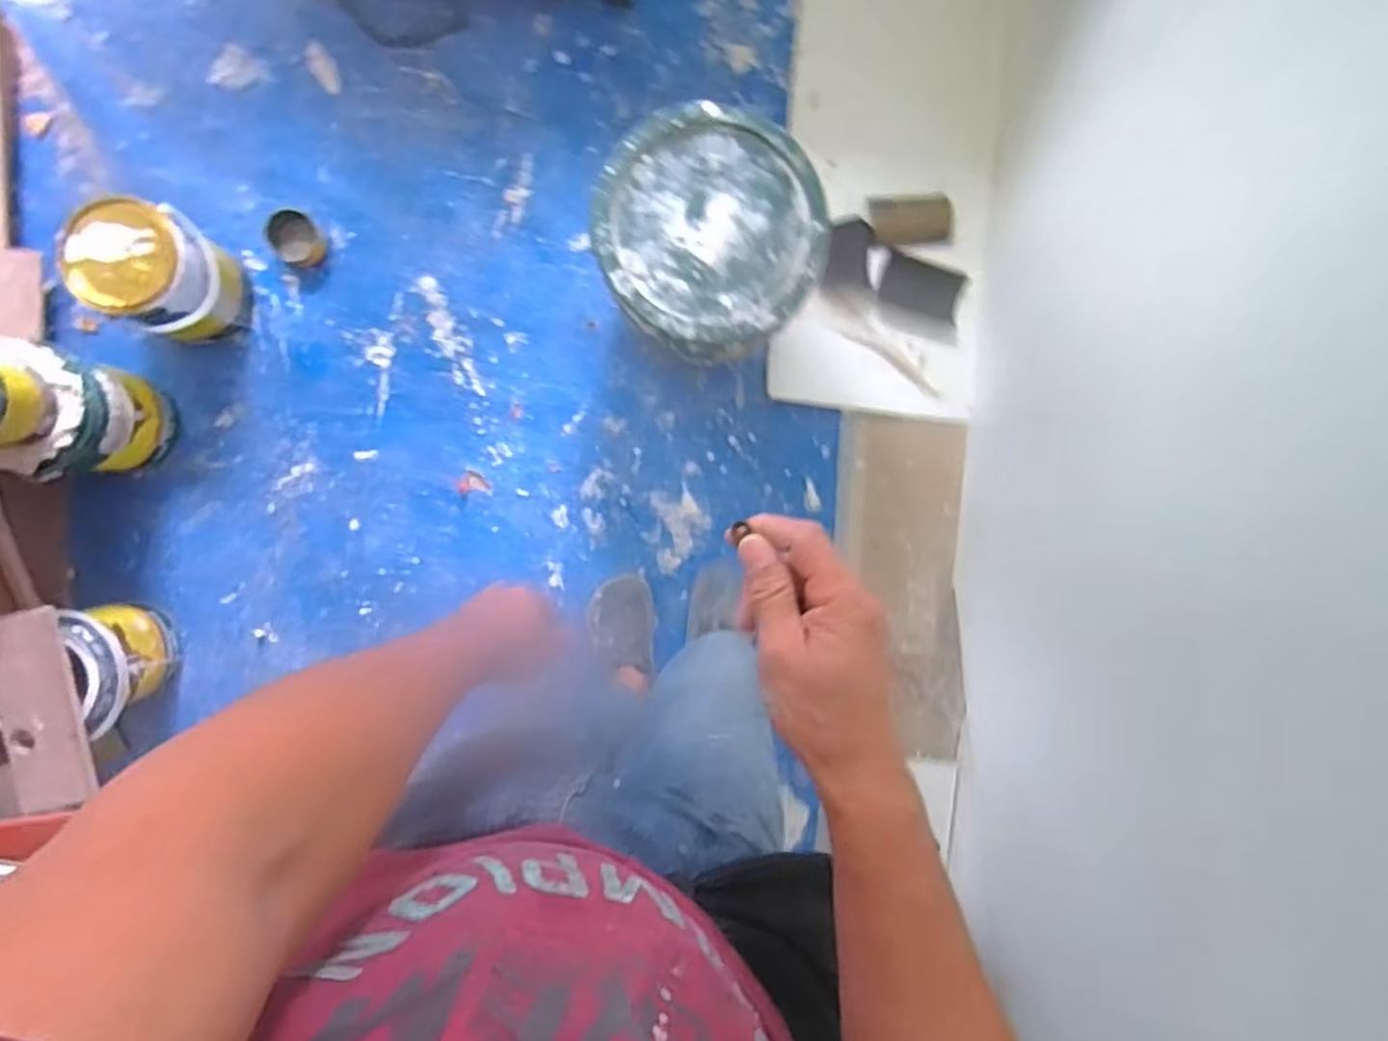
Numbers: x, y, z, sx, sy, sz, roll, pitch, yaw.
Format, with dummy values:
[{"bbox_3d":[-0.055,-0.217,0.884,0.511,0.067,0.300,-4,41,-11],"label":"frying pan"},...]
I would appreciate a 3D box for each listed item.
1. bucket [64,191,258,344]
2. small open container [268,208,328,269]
[{"bbox_3d":[-0.790,-0.365,1.137,0.187,0.209,0.176,11,92,-5],"label":"bucket"},{"bbox_3d":[-0.658,-0.462,1.236,0.076,0.039,0.087,-32,97,-4],"label":"small open container"}]

